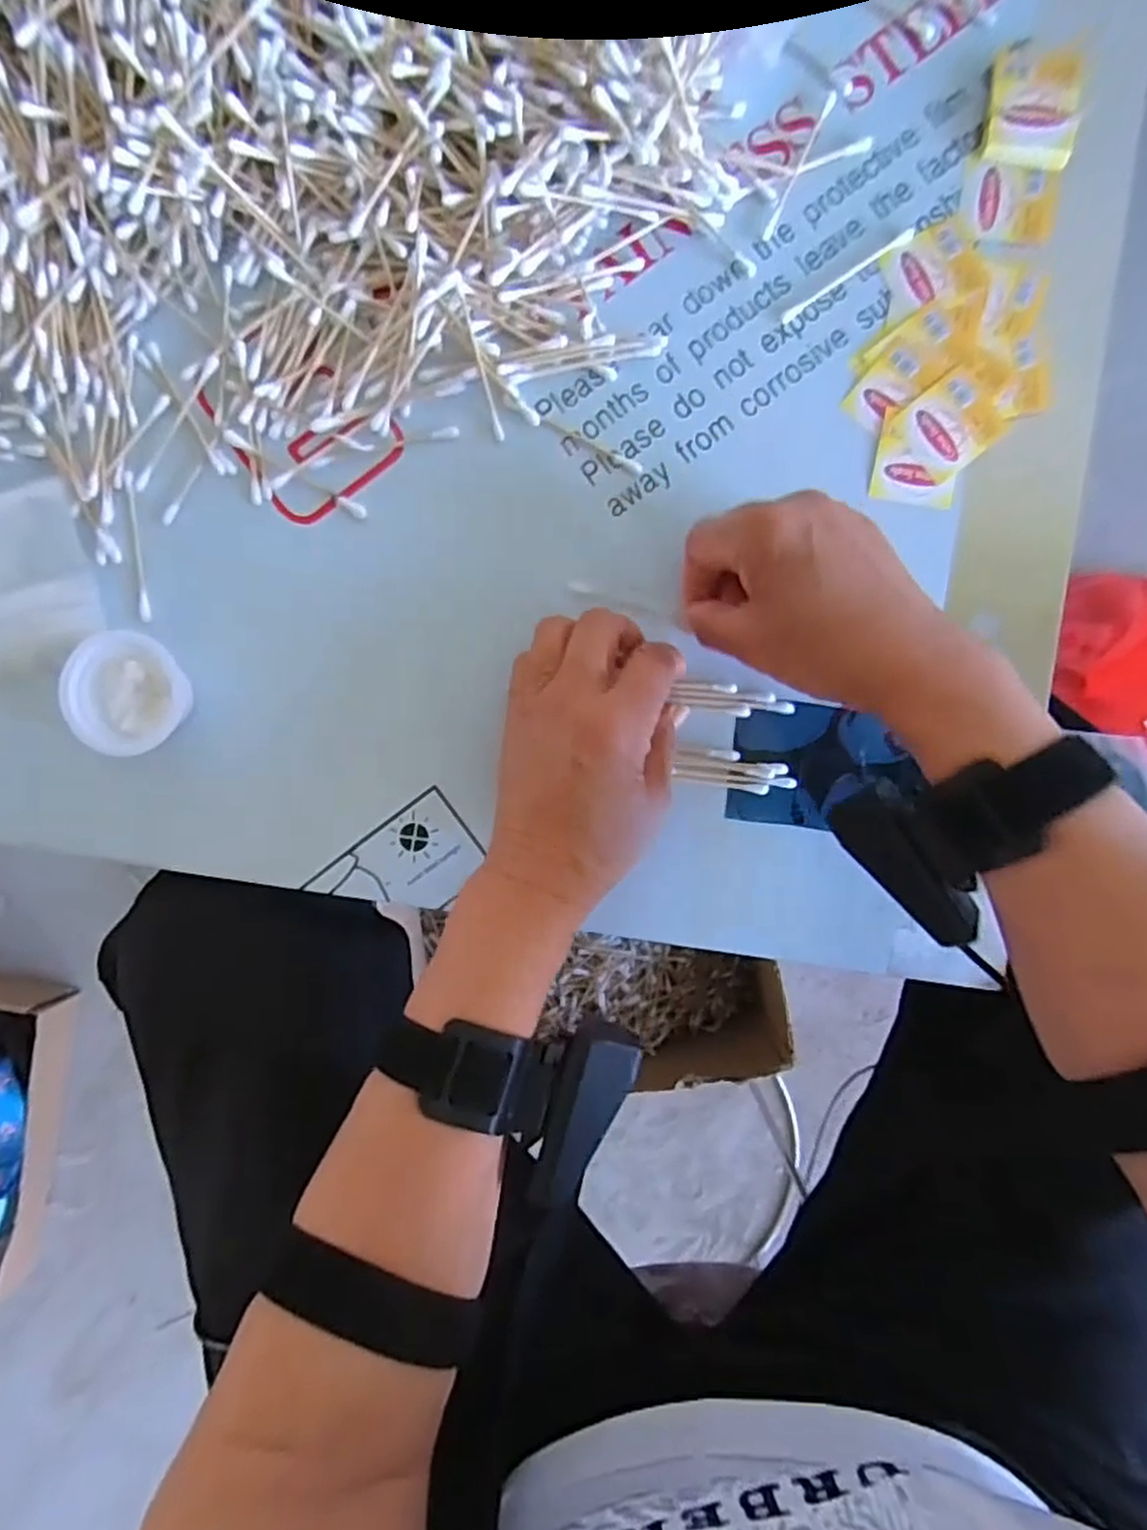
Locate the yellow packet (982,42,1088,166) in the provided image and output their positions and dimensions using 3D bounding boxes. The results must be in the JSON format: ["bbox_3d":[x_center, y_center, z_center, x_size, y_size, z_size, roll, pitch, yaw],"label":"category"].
[{"bbox_3d":[0.216,-0.310,0.347,0.040,0.012,0.056,7,93,-1],"label":"yellow packet"}]

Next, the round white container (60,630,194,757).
[{"bbox_3d":[-0.205,-0.033,0.347,0.052,0.032,0.051,0,93,0],"label":"round white container"}]

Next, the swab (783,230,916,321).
[{"bbox_3d":[0.131,-0.233,0.352,0.072,0.004,0.006,-32,93,1],"label":"swab"}]

